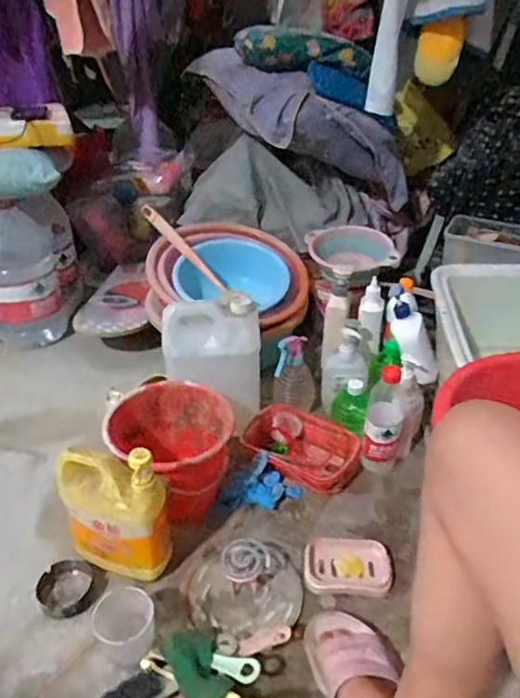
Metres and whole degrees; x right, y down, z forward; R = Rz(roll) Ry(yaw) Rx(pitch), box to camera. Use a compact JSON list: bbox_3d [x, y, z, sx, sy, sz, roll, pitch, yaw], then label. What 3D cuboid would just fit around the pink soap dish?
[{"bbox_3d":[0.134,0.329,0.863,0.132,0.015,0.090,0,35,2],"label":"pink soap dish"}]

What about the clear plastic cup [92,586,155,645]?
[{"bbox_3d":[-0.183,0.368,0.757,0.069,0.066,0.071,0,35,0],"label":"clear plastic cup"}]

